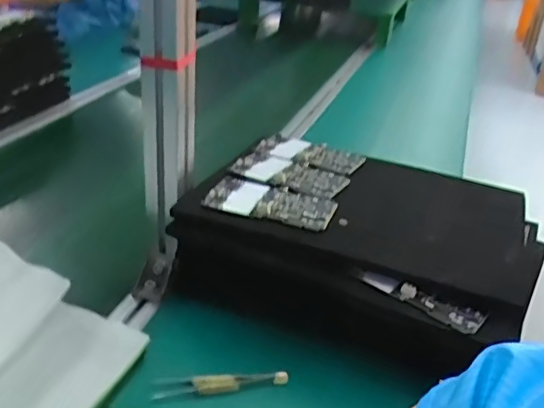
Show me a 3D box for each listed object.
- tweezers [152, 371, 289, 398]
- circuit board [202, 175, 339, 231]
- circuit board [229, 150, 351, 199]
[{"bbox_3d":[-0.047,0.166,0.539,0.123,0.011,0.018,-1,30,-10],"label":"tweezers"},{"bbox_3d":[0.002,-0.006,0.612,0.127,0.011,0.075,13,30,15],"label":"circuit board"},{"bbox_3d":[0.020,-0.037,0.680,0.126,0.011,0.080,15,31,19],"label":"circuit board"}]

